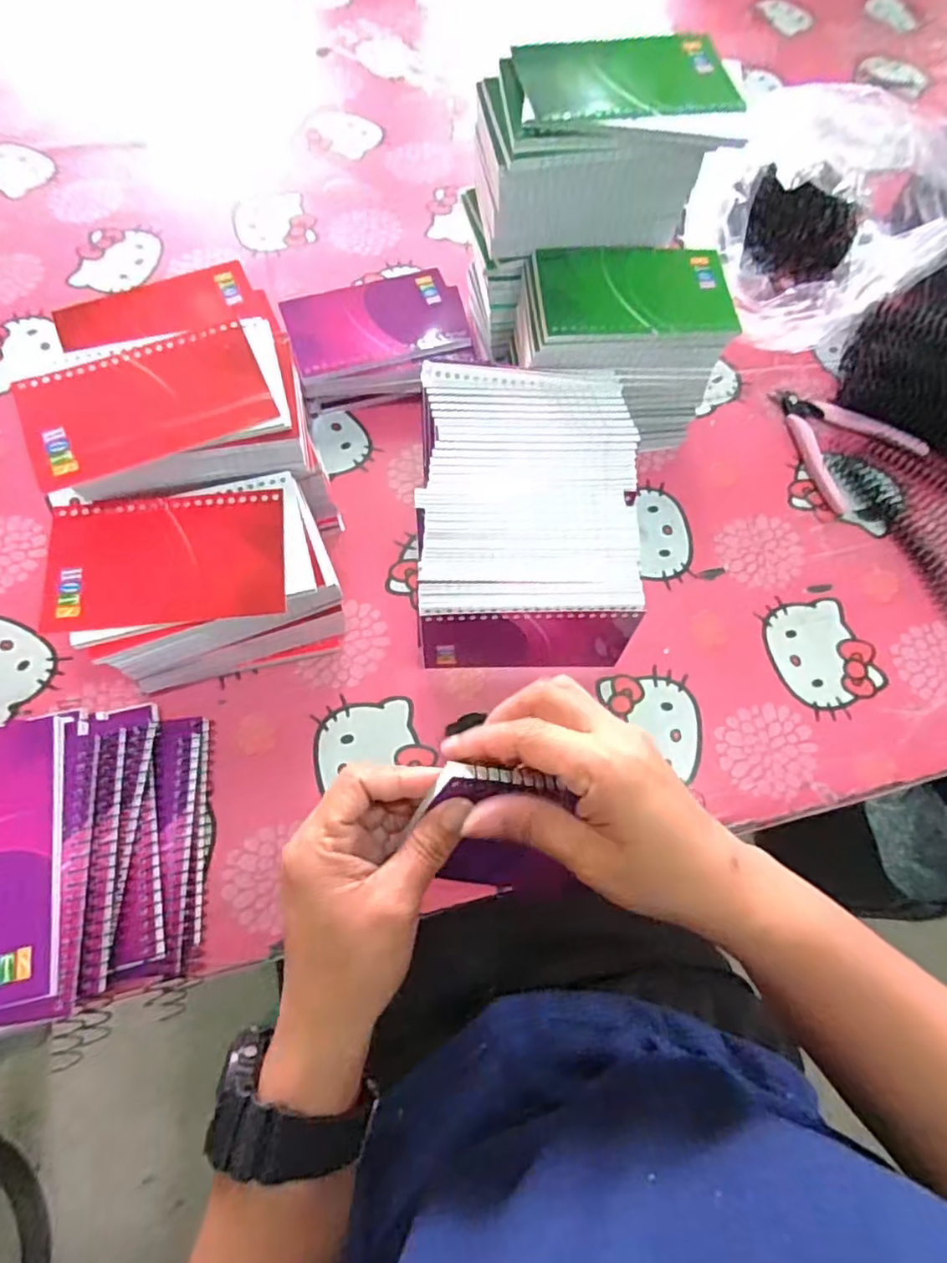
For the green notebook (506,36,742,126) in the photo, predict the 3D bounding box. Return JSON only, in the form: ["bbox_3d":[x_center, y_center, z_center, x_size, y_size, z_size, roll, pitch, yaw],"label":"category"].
[{"bbox_3d":[0.093,-0.338,0.375,0.130,0.006,0.080,-6,68,-5],"label":"green notebook"}]

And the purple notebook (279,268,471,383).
[{"bbox_3d":[-0.074,-0.240,0.477,0.135,0.010,0.088,-13,69,-8],"label":"purple notebook"}]

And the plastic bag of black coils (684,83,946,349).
[{"bbox_3d":[0.295,-0.333,0.504,0.179,0.131,0.173,39,70,14],"label":"plastic bag of black coils"}]

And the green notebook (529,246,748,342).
[{"bbox_3d":[0.110,-0.232,0.420,0.131,0.009,0.079,-3,68,-3],"label":"green notebook"}]

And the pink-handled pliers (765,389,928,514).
[{"bbox_3d":[0.291,-0.160,0.496,0.092,0.009,0.108,-34,72,-16],"label":"pink-handled pliers"}]

